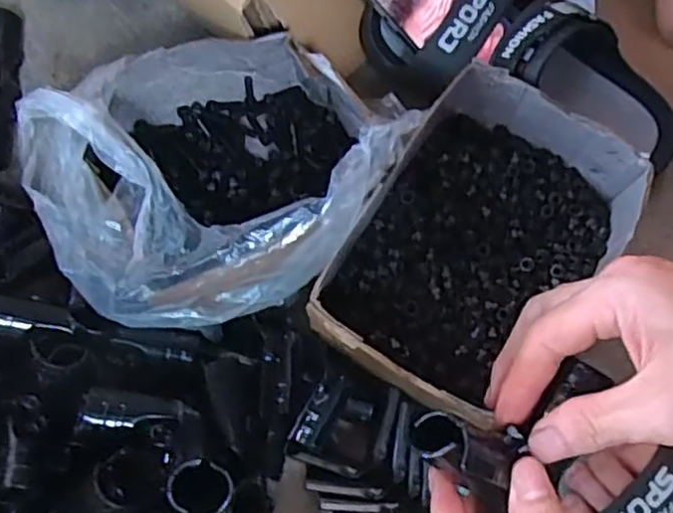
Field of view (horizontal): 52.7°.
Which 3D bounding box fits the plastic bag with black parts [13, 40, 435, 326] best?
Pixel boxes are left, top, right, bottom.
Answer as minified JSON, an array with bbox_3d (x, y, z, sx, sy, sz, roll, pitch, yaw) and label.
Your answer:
[{"bbox_3d":[-0.073,-0.062,0.458,0.194,0.123,0.241,43,77,12],"label":"plastic bag with black parts"}]

